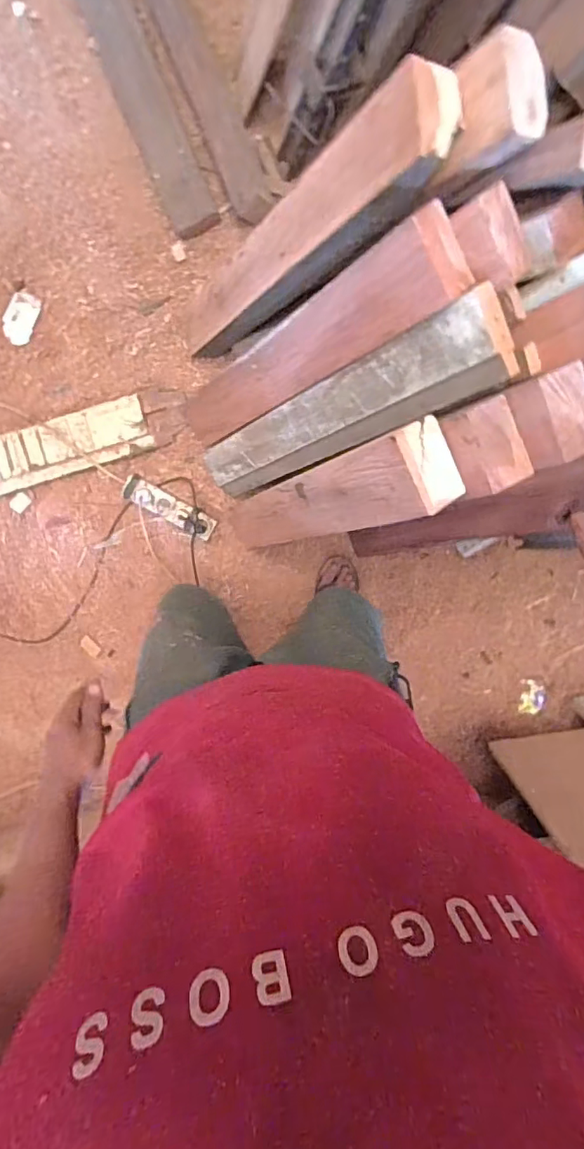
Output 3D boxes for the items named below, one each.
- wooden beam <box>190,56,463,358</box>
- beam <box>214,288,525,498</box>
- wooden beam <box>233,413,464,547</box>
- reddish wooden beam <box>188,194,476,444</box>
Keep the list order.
[{"bbox_3d":[-0.021,-0.557,0.965,0.077,0.763,0.129,-10,97,-29],"label":"wooden beam"},{"bbox_3d":[0.063,-0.290,1.029,0.104,0.777,0.117,-19,96,-35],"label":"beam"},{"bbox_3d":[0.030,-0.126,0.977,0.058,0.764,0.114,-17,95,-22],"label":"wooden beam"},{"bbox_3d":[-0.014,-0.387,0.981,0.081,0.725,0.109,-18,96,-34],"label":"reddish wooden beam"}]

